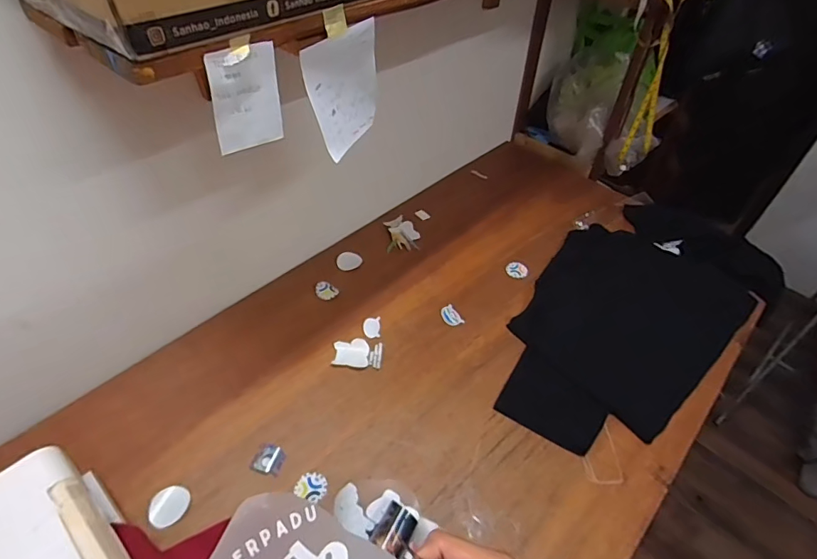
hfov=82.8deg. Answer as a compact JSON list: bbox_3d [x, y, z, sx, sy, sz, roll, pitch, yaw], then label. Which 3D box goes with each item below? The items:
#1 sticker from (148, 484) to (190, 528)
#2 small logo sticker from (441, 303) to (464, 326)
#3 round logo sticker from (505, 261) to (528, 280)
[{"bbox_3d":[-0.388,0.367,0.753,0.060,0.006,0.064,4,35,-3],"label":"sticker"},{"bbox_3d":[0.097,0.082,1.060,0.040,0.005,0.057,-21,57,-22],"label":"small logo sticker"},{"bbox_3d":[0.276,-0.024,1.182,0.055,0.004,0.062,-27,46,-19],"label":"round logo sticker"}]

